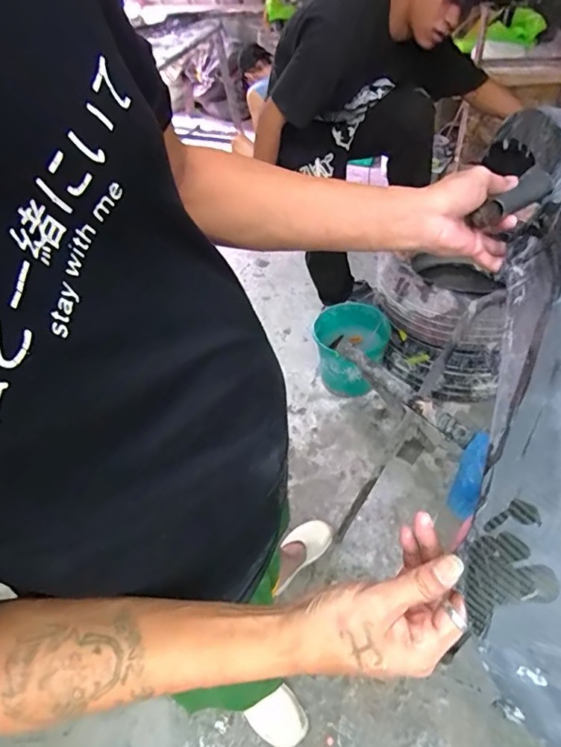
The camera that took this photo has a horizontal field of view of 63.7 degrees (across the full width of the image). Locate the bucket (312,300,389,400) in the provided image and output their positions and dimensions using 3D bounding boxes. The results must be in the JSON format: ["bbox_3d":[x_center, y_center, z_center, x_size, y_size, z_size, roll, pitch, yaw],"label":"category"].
[{"bbox_3d":[0.267,-0.074,1.758,0.272,0.251,0.318,6,48,11],"label":"bucket"}]

